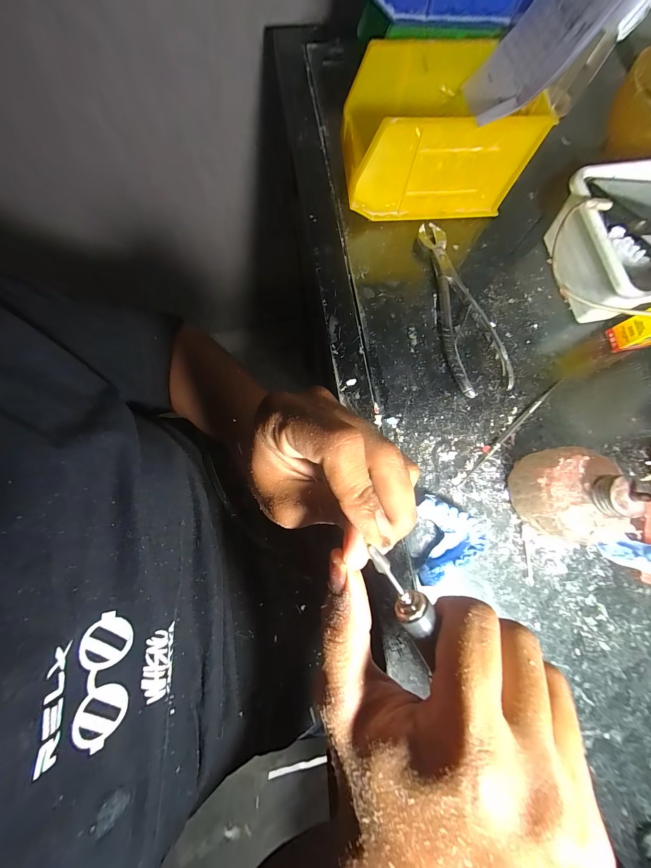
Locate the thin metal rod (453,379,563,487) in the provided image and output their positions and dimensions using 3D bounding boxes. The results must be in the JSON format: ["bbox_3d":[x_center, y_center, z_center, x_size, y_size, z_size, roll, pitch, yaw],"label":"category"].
[{"bbox_3d":[0.175,-0.002,0.273,0.150,0.004,0.006,-42,82,-9],"label":"thin metal rod"}]

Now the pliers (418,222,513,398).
[{"bbox_3d":[0.141,-0.134,0.296,0.057,0.011,0.195,-7,79,-3],"label":"pliers"}]

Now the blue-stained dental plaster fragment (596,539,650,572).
[{"bbox_3d":[0.262,0.102,0.244,0.055,0.023,0.021,13,78,1],"label":"blue-stained dental plaster fragment"}]

